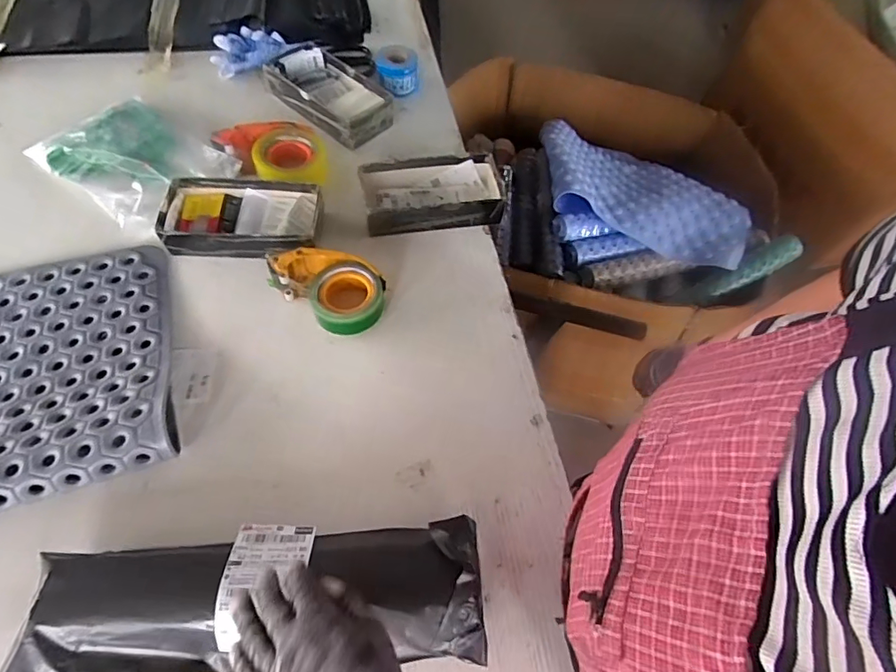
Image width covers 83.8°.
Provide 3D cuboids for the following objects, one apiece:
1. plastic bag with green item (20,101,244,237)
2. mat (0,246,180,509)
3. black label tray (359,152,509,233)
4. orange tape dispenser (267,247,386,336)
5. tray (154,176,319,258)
[{"bbox_3d":[-0.497,-0.281,0.792,0.287,0.030,0.194,35,63,15],"label":"plastic bag with green item"},{"bbox_3d":[-0.544,0.045,0.587,0.394,0.054,0.343,-15,62,-13],"label":"mat"},{"bbox_3d":[-0.022,-0.222,0.793,0.212,0.061,0.116,-6,60,-7],"label":"black label tray"},{"bbox_3d":[-0.155,-0.067,0.676,0.153,0.058,0.100,34,63,15],"label":"orange tape dispenser"},{"bbox_3d":[-0.297,-0.173,0.729,0.215,0.054,0.122,3,60,-3],"label":"tray"}]

